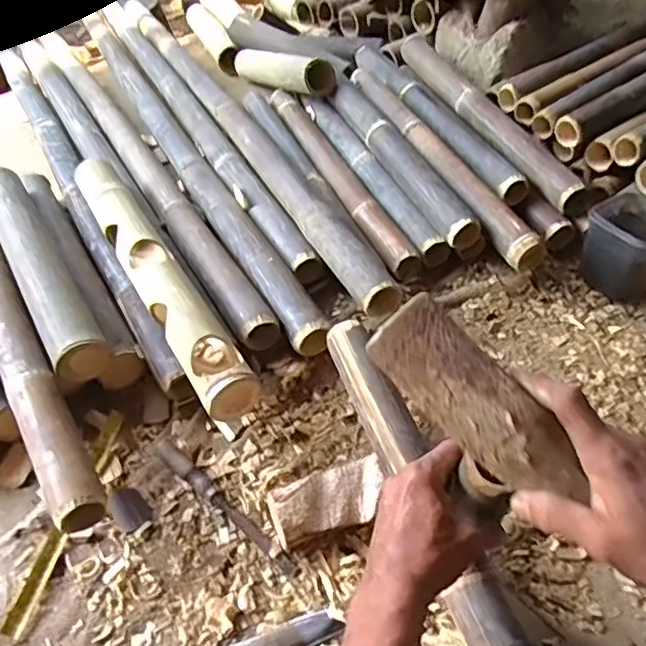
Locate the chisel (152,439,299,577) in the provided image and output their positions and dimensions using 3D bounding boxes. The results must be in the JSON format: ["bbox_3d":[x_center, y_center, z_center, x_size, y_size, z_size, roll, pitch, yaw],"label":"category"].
[{"bbox_3d":[-0.128,0.219,0.735,0.251,0.022,0.023,31,58,27],"label":"chisel"}]

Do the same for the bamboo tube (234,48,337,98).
[{"bbox_3d":[-0.114,-0.593,1.383,0.075,0.080,0.399,-31,40,-22],"label":"bamboo tube"}]

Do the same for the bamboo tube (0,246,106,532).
[{"bbox_3d":[-0.442,0.015,0.836,0.063,0.051,0.651,-28,52,-19],"label":"bamboo tube"}]

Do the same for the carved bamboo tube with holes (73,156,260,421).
[{"bbox_3d":[-0.262,-0.083,0.902,0.071,0.068,0.604,-27,52,-19],"label":"carved bamboo tube with holes"}]

